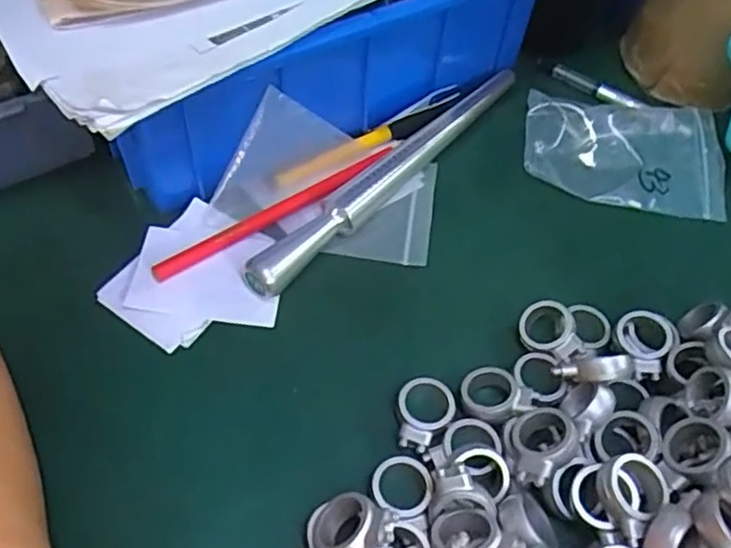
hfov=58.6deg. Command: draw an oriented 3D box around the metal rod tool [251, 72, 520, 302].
[{"bbox_3d":[0.020,-0.062,0.380,0.017,0.022,0.230,35,58,22],"label":"metal rod tool"}]

